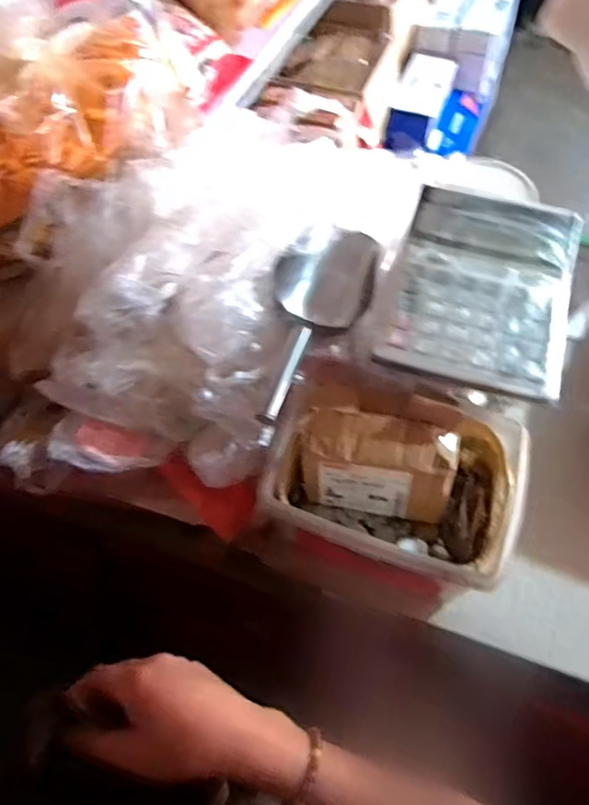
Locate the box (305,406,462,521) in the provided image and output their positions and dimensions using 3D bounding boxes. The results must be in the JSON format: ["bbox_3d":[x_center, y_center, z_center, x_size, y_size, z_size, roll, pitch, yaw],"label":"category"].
[{"bbox_3d":[0.071,0.048,0.490,0.126,0.091,0.059,12,57,7],"label":"box"}]

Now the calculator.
[{"bbox_3d":[0.165,-0.102,0.507,0.148,0.033,0.193,15,58,9],"label":"calculator"}]

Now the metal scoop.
[{"bbox_3d":[0.018,-0.076,0.541,0.089,0.050,0.234,12,57,7],"label":"metal scoop"}]

